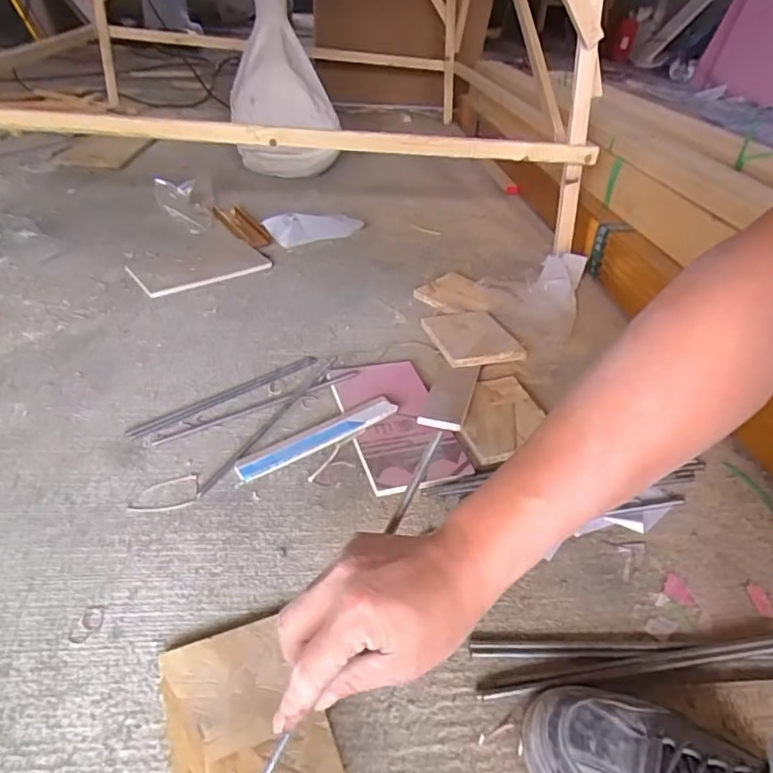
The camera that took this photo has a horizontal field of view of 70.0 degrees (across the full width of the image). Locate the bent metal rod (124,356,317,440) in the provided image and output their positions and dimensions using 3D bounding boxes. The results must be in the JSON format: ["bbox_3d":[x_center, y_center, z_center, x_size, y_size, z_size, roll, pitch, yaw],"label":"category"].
[{"bbox_3d":[-0.200,0.008,0.712,0.264,0.004,0.026,-25,46,-34],"label":"bent metal rod"}]

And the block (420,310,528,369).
[{"bbox_3d":[0.127,-0.075,0.823,0.114,0.014,0.154,-6,31,-13],"label":"block"}]

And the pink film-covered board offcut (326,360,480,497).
[{"bbox_3d":[0.010,0.036,0.674,0.117,0.012,0.222,-8,40,-16],"label":"pink film-covered board offcut"}]

